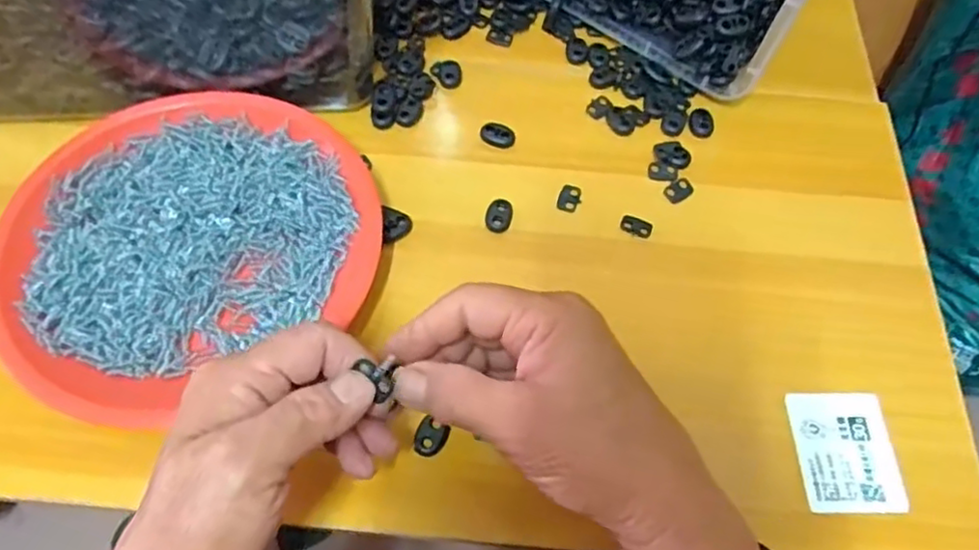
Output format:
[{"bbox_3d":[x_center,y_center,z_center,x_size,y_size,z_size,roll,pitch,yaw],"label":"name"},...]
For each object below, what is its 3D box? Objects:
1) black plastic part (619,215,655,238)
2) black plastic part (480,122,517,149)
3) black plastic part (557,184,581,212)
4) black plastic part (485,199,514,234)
[{"bbox_3d":[0.087,-0.029,0.381,0.018,0.004,0.012,20,64,6],"label":"black plastic part"},{"bbox_3d":[0.005,-0.088,0.409,0.022,0.009,0.011,19,64,6],"label":"black plastic part"},{"bbox_3d":[0.049,-0.047,0.390,0.013,0.004,0.018,17,64,5],"label":"black plastic part"},{"bbox_3d":[0.006,-0.035,0.380,0.015,0.004,0.022,15,64,4],"label":"black plastic part"}]

